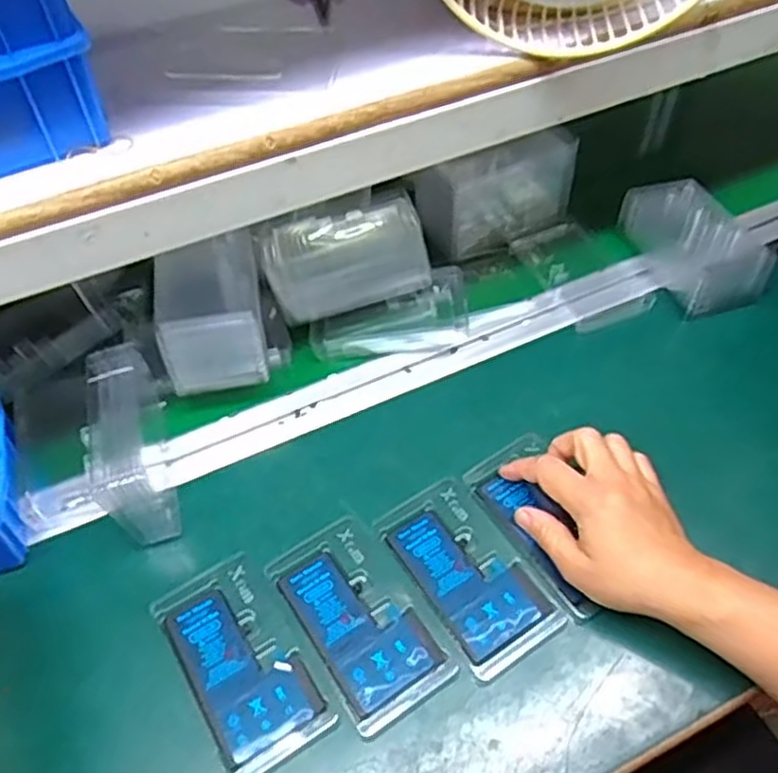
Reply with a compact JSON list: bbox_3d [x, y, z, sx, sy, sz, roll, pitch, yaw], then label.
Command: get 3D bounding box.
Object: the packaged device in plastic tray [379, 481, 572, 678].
[{"bbox_3d":[0.050,0.123,0.492,0.069,0.008,0.129,-29,57,-20],"label":"packaged device in plastic tray"}]

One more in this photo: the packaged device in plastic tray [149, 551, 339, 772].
[{"bbox_3d":[-0.092,0.170,0.459,0.069,0.006,0.129,-27,56,-19],"label":"packaged device in plastic tray"}]

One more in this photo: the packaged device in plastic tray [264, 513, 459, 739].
[{"bbox_3d":[-0.021,0.147,0.474,0.069,0.005,0.130,-28,57,-19],"label":"packaged device in plastic tray"}]

